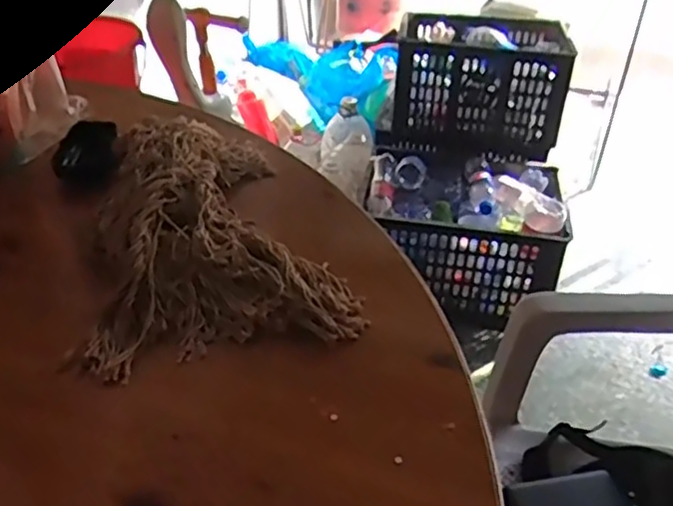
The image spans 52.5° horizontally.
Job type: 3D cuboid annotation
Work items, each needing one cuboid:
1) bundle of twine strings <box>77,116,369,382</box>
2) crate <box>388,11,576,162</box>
[{"bbox_3d":[-0.125,-0.038,0.653,0.226,0.053,0.343,-8,39,-13],"label":"bundle of twine strings"},{"bbox_3d":[0.369,-0.467,1.822,0.436,0.314,0.293,7,38,7],"label":"crate"}]

